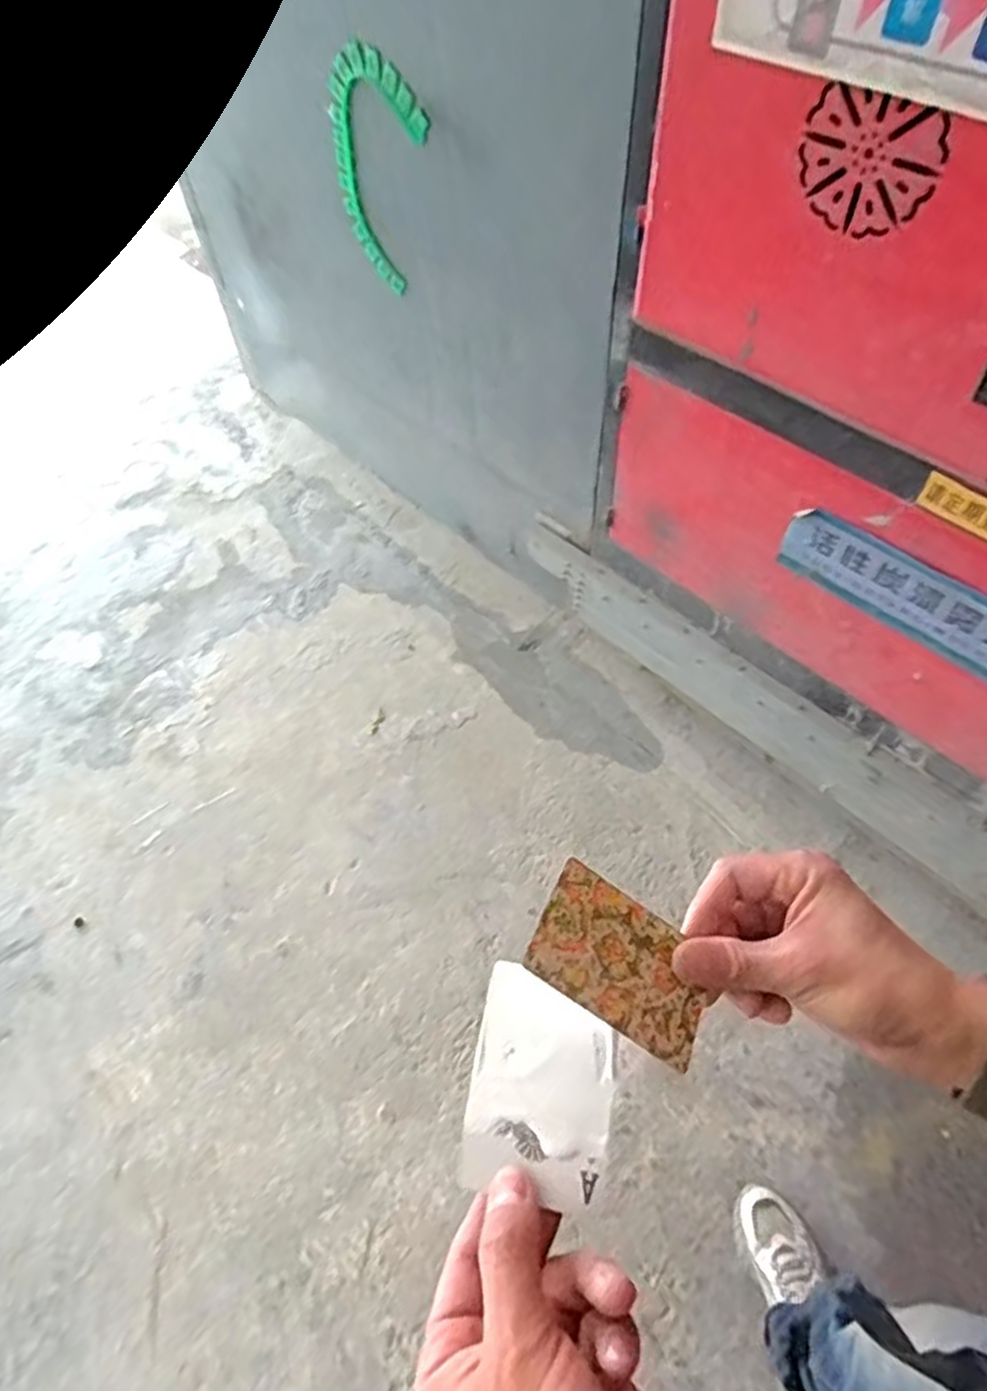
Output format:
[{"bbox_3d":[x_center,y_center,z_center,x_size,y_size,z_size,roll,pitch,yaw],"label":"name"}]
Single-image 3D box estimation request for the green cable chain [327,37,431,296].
[{"bbox_3d":[-0.185,-0.863,1.257,0.045,0.353,0.232,-36,61,-20],"label":"green cable chain"}]

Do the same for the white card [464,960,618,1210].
[{"bbox_3d":[0.020,0.155,0.304,0.056,0.006,0.081,7,53,10],"label":"white card"}]

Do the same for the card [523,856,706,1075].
[{"bbox_3d":[0.058,0.117,0.329,0.085,0.004,0.055,37,52,-4],"label":"card"}]

